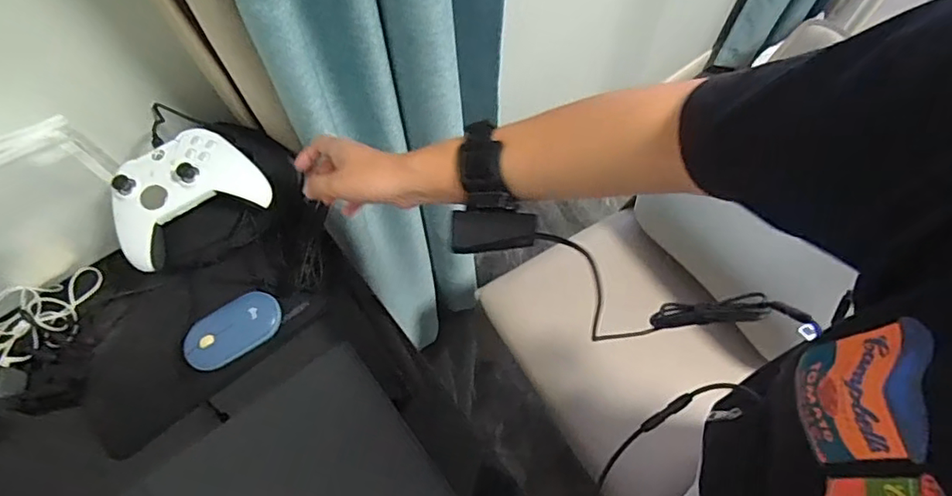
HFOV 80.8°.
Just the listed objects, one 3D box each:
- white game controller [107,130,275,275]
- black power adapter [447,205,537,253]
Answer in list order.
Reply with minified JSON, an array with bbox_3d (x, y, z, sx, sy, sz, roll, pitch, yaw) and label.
[{"bbox_3d":[-0.293,-0.052,0.572,0.152,0.071,0.092,-28,67,-12],"label":"white game controller"},{"bbox_3d":[0.013,-0.015,0.448,0.067,0.020,0.032,-3,98,3],"label":"black power adapter"}]

